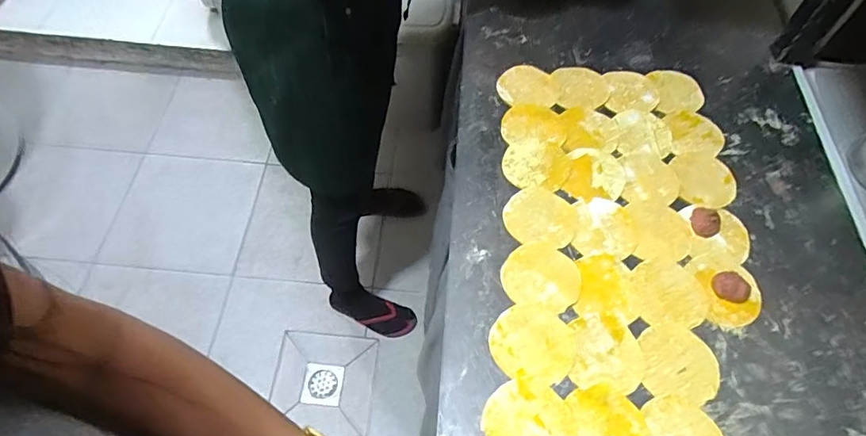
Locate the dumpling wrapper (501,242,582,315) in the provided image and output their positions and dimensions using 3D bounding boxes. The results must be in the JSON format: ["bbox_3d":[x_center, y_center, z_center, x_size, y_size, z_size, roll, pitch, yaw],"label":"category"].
[{"bbox_3d":[0.120,0.062,0.560,0.084,0.004,0.075,14,60,6],"label":"dumpling wrapper"}]

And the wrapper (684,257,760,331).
[{"bbox_3d":[0.322,0.076,0.551,0.067,0.017,0.078,-7,60,-6],"label":"wrapper"}]

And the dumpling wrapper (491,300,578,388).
[{"bbox_3d":[0.102,0.128,0.522,0.084,0.005,0.081,1,60,-2],"label":"dumpling wrapper"}]

